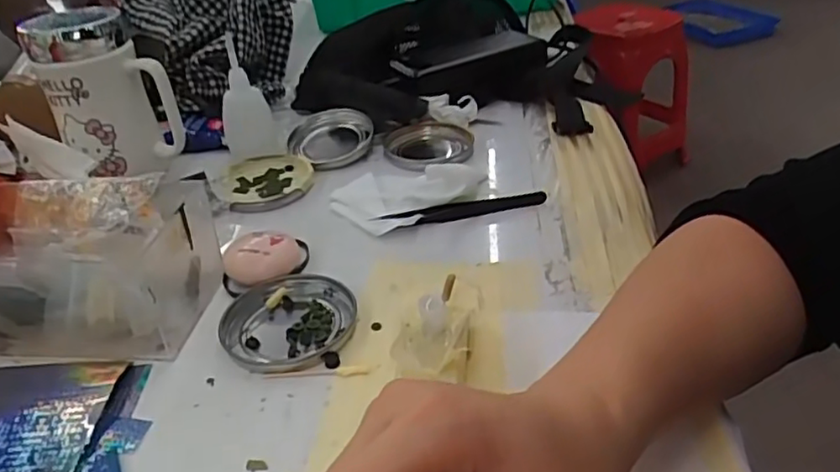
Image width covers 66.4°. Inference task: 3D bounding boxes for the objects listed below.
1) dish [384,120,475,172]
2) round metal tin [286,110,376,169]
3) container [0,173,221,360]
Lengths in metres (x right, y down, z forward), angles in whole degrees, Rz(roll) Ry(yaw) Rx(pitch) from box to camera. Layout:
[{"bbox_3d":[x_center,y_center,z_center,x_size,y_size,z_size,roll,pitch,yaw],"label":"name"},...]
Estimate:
[{"bbox_3d":[0.008,-0.079,0.570,0.077,0.015,0.081,-3,33,2],"label":"dish"},{"bbox_3d":[-0.080,-0.089,0.578,0.077,0.022,0.075,-10,34,-8],"label":"round metal tin"},{"bbox_3d":[-0.229,0.017,0.397,0.183,0.071,0.105,2,34,10],"label":"container"}]

